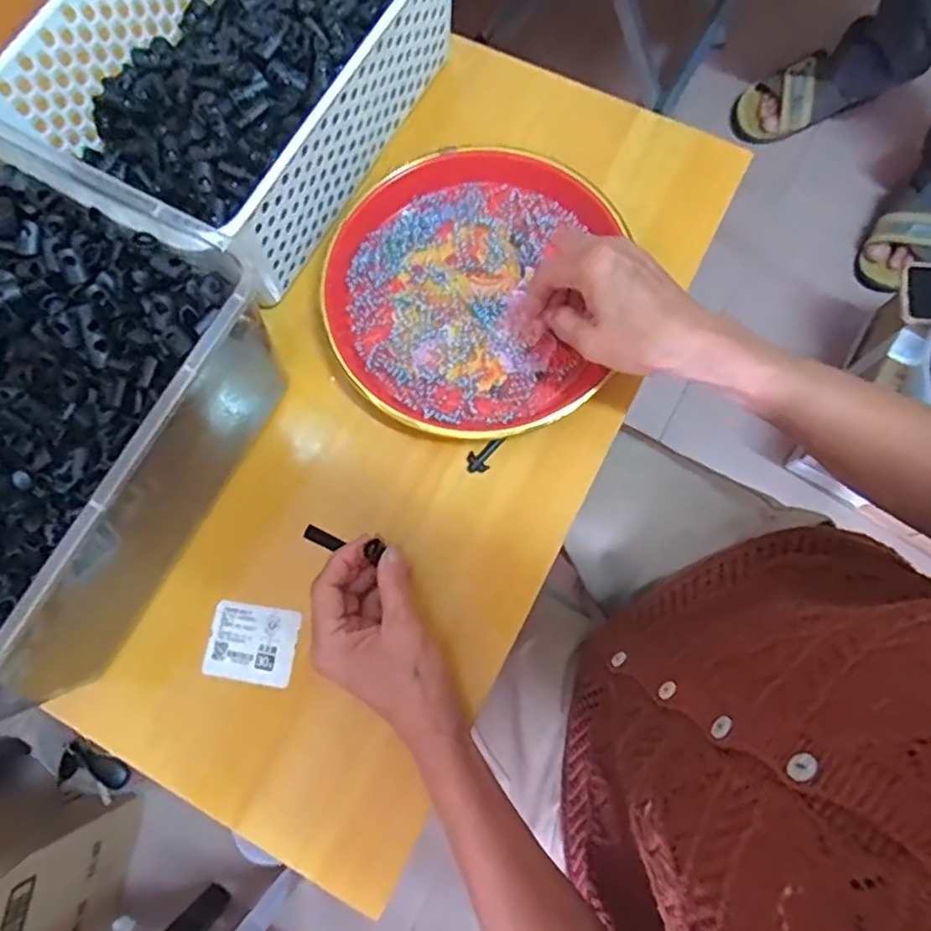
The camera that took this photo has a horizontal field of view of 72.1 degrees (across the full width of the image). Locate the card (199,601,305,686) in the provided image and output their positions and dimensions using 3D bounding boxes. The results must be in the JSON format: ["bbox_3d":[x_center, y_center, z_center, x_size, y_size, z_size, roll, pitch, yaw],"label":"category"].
[{"bbox_3d":[-0.142,0.118,0.426,0.058,0.004,0.049,9,72,2],"label":"card"}]

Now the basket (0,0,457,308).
[{"bbox_3d":[-0.153,-0.294,0.456,0.202,0.090,0.280,30,80,8],"label":"basket"}]

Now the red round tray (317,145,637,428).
[{"bbox_3d":[-0.002,-0.124,0.462,0.197,0.027,0.210,0,77,2],"label":"red round tray"}]

